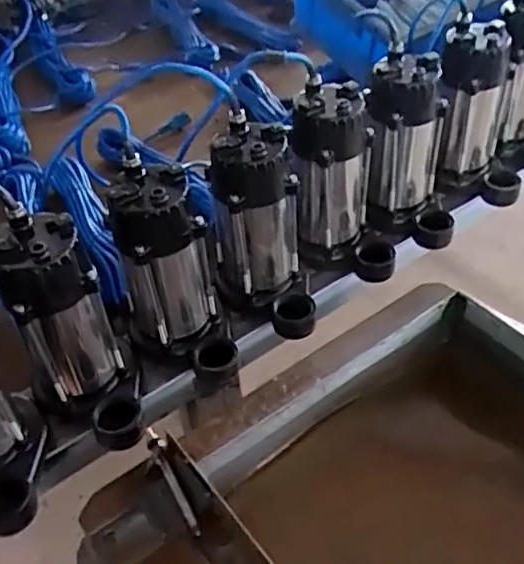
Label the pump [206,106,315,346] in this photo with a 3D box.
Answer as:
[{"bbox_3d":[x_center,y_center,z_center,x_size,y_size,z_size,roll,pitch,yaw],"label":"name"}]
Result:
[{"bbox_3d":[0.004,-0.056,0.789,0.111,0.229,0.158,-32,51,-27],"label":"pump"}]

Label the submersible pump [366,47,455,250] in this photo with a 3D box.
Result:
[{"bbox_3d":[0.205,-0.174,0.894,0.126,0.230,0.129,3,44,6],"label":"submersible pump"}]

